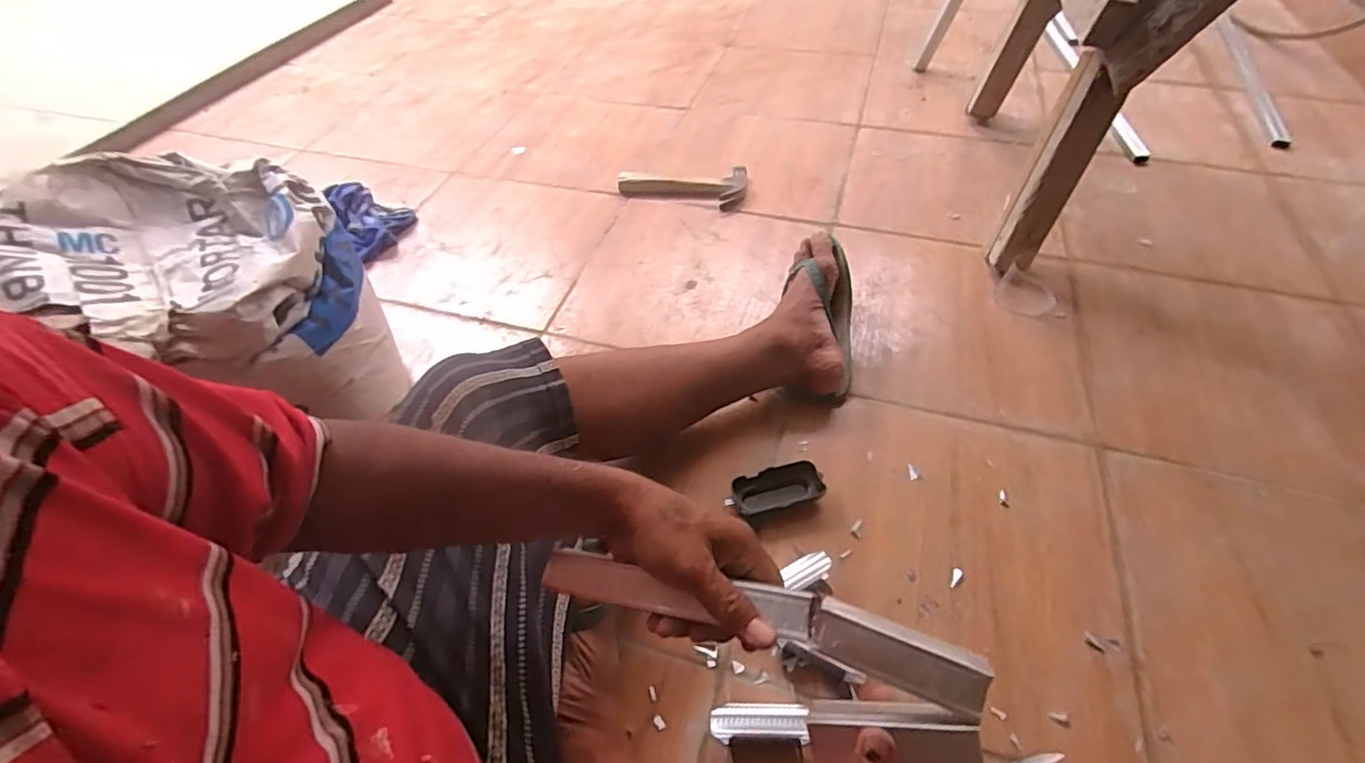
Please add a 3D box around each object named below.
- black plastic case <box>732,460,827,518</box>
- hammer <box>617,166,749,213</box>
[{"bbox_3d":[0.116,0.133,0.730,0.106,0.025,0.049,-13,51,-8],"label":"black plastic case"},{"bbox_3d":[0.000,-0.378,1.167,0.248,0.026,0.104,0,50,3],"label":"hammer"}]

